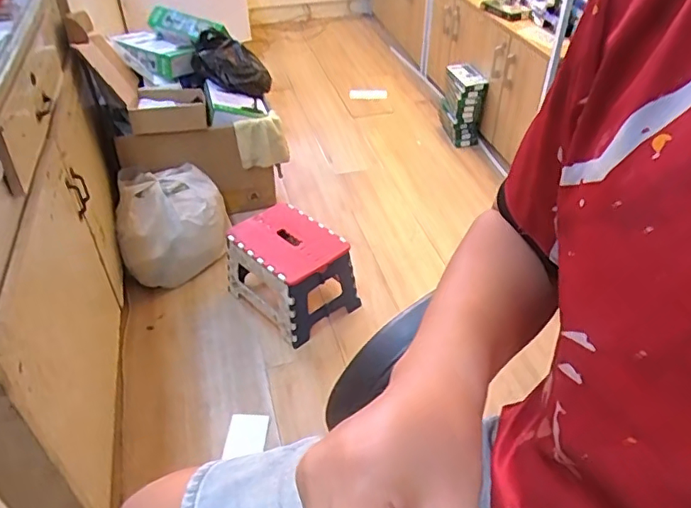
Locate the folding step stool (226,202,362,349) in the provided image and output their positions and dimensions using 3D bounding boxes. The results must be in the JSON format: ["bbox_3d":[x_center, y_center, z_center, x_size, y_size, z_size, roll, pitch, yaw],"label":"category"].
[{"bbox_3d":[-0.142,0.044,1.445,0.228,0.231,0.283,-30,48,-31],"label":"folding step stool"}]

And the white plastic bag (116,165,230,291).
[{"bbox_3d":[-0.503,-0.084,1.619,0.303,0.248,0.292,-8,41,-10],"label":"white plastic bag"}]

